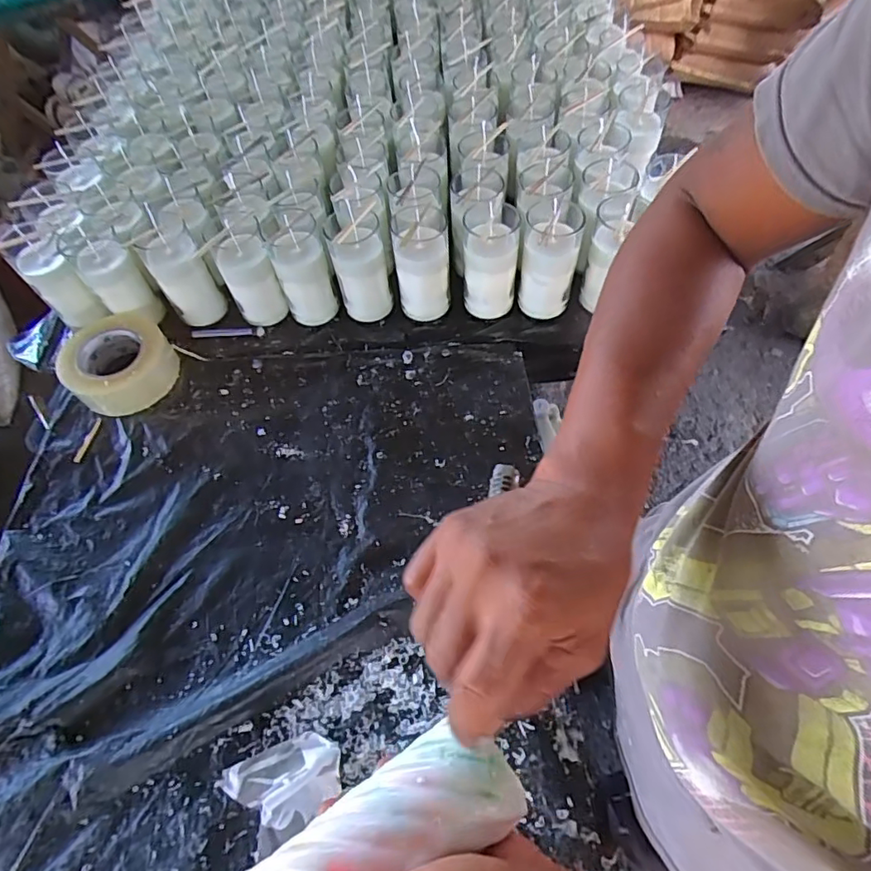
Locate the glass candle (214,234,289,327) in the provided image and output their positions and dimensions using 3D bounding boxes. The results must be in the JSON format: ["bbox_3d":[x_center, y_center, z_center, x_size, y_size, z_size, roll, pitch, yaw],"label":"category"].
[{"bbox_3d":[-0.237,-0.198,0.690,0.061,0.116,0.053,-30,63,-13],"label":"glass candle"}]

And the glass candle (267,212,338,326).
[{"bbox_3d":[-0.166,-0.205,0.679,0.062,0.128,0.056,-15,61,-5],"label":"glass candle"}]

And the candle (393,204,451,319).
[{"bbox_3d":[-0.016,-0.217,0.677,0.065,0.125,0.078,-4,60,1],"label":"candle"}]

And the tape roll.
[{"bbox_3d":[-0.407,-0.096,0.687,0.125,0.047,0.140,-39,66,-17],"label":"tape roll"}]

